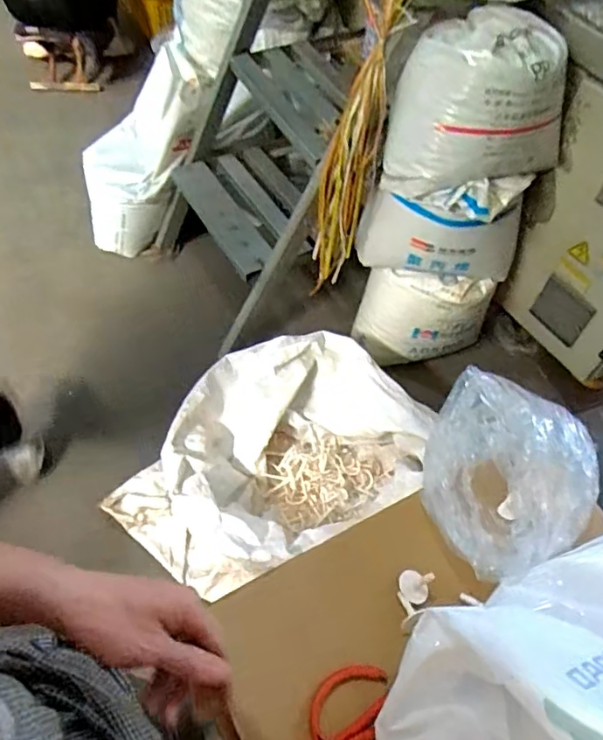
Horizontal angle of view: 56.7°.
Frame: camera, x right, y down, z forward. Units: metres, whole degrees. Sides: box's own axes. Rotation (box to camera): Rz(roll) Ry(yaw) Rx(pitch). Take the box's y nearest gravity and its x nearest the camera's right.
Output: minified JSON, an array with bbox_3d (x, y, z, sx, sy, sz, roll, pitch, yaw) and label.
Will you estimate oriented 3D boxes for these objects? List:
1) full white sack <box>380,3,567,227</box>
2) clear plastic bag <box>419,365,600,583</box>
[{"bbox_3d":[0.382,-0.538,1.198,0.296,0.320,0.308,40,62,21],"label":"full white sack"},{"bbox_3d":[0.218,0.120,0.612,0.190,0.134,0.188,34,60,18],"label":"clear plastic bag"}]

